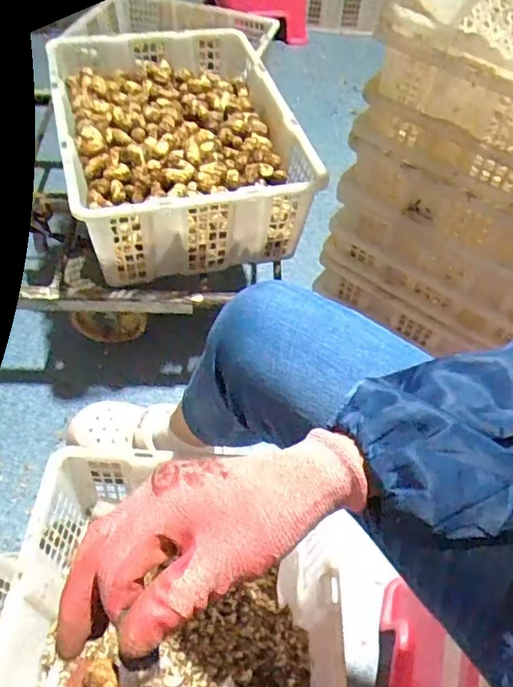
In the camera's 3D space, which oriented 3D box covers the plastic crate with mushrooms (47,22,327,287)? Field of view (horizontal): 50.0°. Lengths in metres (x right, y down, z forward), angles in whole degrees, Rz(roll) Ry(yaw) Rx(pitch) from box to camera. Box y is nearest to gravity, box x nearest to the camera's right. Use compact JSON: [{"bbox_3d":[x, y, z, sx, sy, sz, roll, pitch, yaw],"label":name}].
[{"bbox_3d":[-0.133,-0.321,0.885,0.334,0.185,0.453,-12,54,-13],"label":"plastic crate with mushrooms"}]

